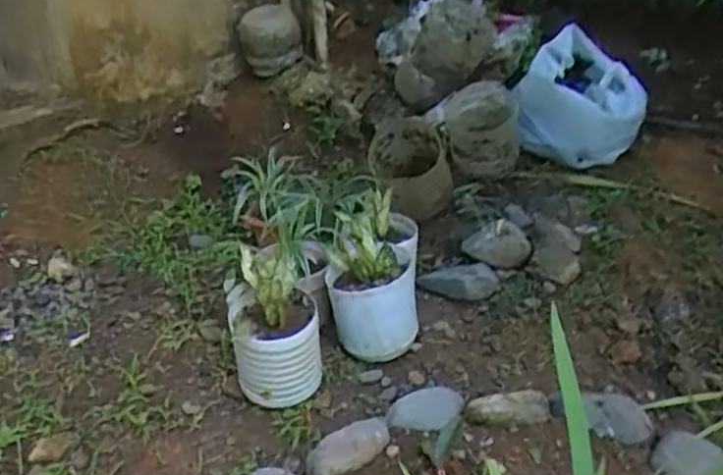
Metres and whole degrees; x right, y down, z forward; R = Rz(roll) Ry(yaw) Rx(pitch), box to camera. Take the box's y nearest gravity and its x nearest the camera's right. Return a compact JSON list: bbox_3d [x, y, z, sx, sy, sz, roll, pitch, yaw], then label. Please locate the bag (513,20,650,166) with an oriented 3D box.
[{"bbox_3d":[0.539,-0.341,1.672,0.308,0.266,0.203,9,34,16],"label":"bag"}]

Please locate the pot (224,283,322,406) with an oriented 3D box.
[{"bbox_3d":[-0.151,0.191,1.222,0.157,0.165,0.161,-8,35,-6],"label":"pot"}]

